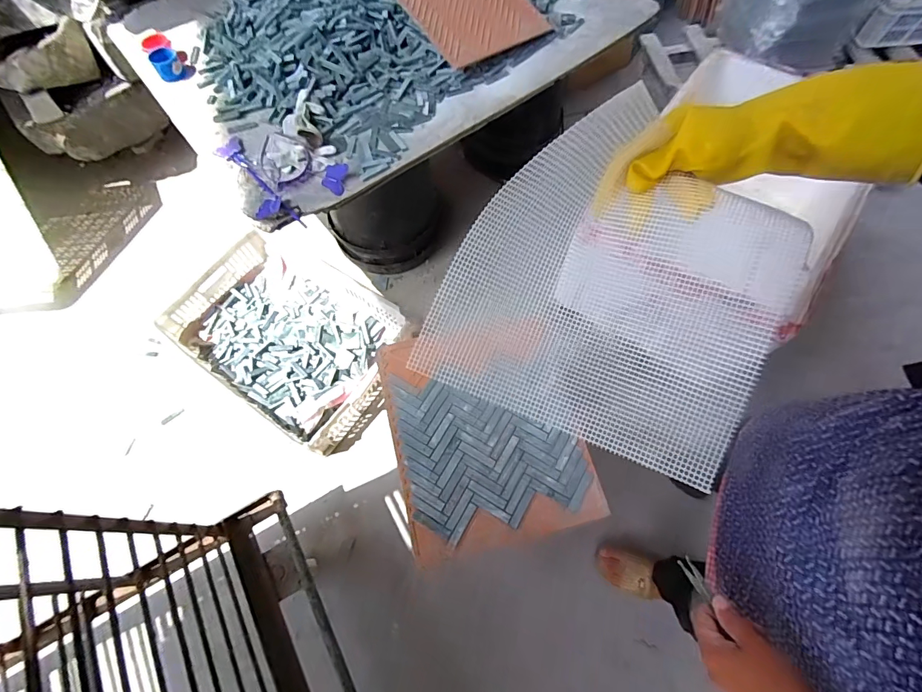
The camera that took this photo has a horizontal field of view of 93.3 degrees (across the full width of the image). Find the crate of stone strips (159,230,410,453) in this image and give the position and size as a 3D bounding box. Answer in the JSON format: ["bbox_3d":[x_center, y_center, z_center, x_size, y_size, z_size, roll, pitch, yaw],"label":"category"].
[{"bbox_3d":[-0.435,-0.029,1.145,0.535,0.158,0.431,30,70,14],"label":"crate of stone strips"}]

